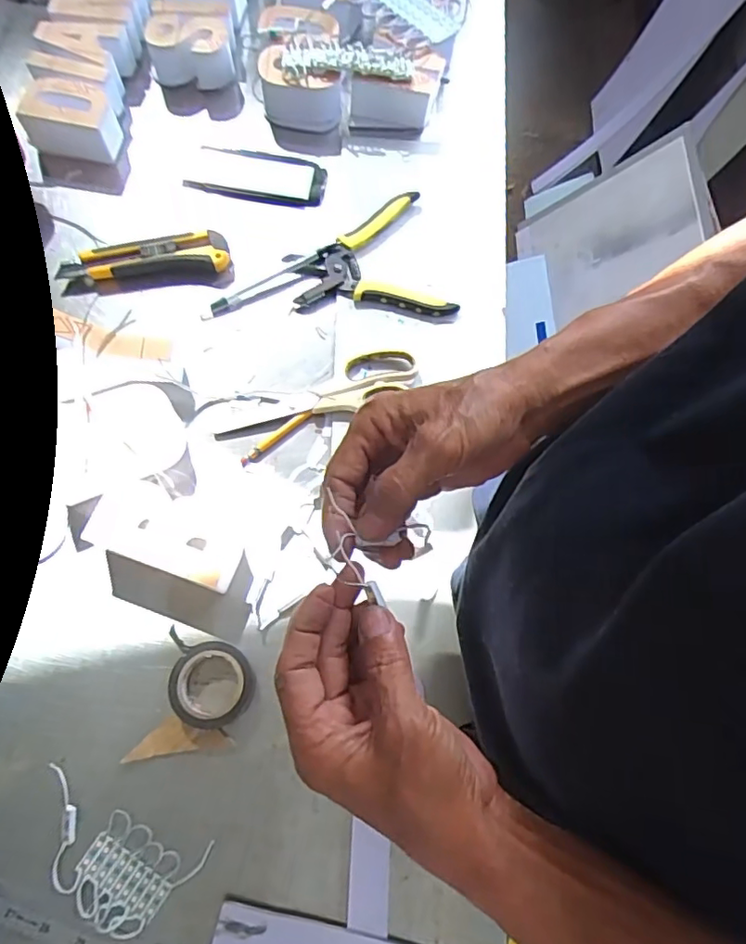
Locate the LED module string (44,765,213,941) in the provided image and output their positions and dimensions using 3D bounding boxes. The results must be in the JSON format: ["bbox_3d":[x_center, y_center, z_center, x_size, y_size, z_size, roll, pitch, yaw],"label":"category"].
[{"bbox_3d":[-0.181,0.268,0.396,0.119,0.010,0.073,21,71,5],"label":"LED module string"}]

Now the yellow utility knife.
[{"bbox_3d":[-0.216,-0.200,0.547,0.152,0.020,0.041,-10,72,-6],"label":"yellow utility knife"}]

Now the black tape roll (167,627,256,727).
[{"bbox_3d":[-0.123,0.152,0.432,0.057,0.023,0.074,-9,72,-6],"label":"black tape roll"}]

